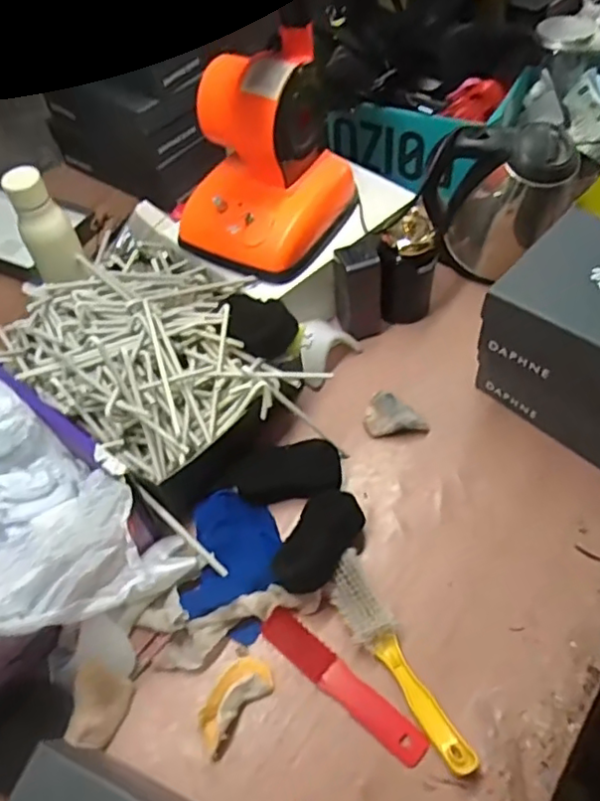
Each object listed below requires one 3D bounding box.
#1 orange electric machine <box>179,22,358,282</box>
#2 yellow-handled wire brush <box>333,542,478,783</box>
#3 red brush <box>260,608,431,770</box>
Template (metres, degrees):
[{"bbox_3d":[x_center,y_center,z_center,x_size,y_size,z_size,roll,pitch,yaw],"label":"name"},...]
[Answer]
[{"bbox_3d":[-0.050,-0.305,0.776,0.180,0.198,0.202,22,59,20],"label":"orange electric machine"},{"bbox_3d":[0.091,0.254,0.604,0.047,0.027,0.220,-24,56,-12],"label":"yellow-handled wire brush"},{"bbox_3d":[0.041,0.278,0.608,0.189,0.012,0.035,34,64,26],"label":"red brush"}]

